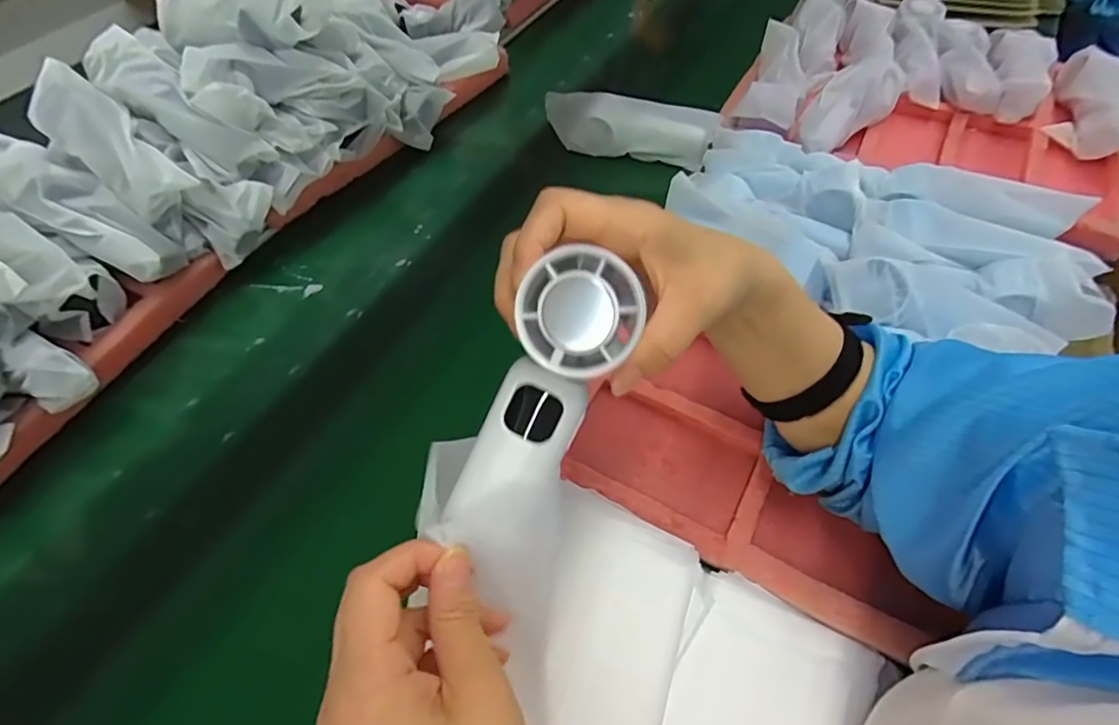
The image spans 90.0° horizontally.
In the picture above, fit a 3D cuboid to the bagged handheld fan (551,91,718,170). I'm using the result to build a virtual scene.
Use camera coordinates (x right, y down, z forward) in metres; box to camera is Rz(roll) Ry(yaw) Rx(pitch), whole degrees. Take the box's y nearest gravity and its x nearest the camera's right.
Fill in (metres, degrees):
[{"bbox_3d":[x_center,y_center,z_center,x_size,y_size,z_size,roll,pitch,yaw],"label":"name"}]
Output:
[{"bbox_3d":[0.088,-0.292,0.687,0.198,0.069,0.052,11,55,11],"label":"bagged handheld fan"}]

